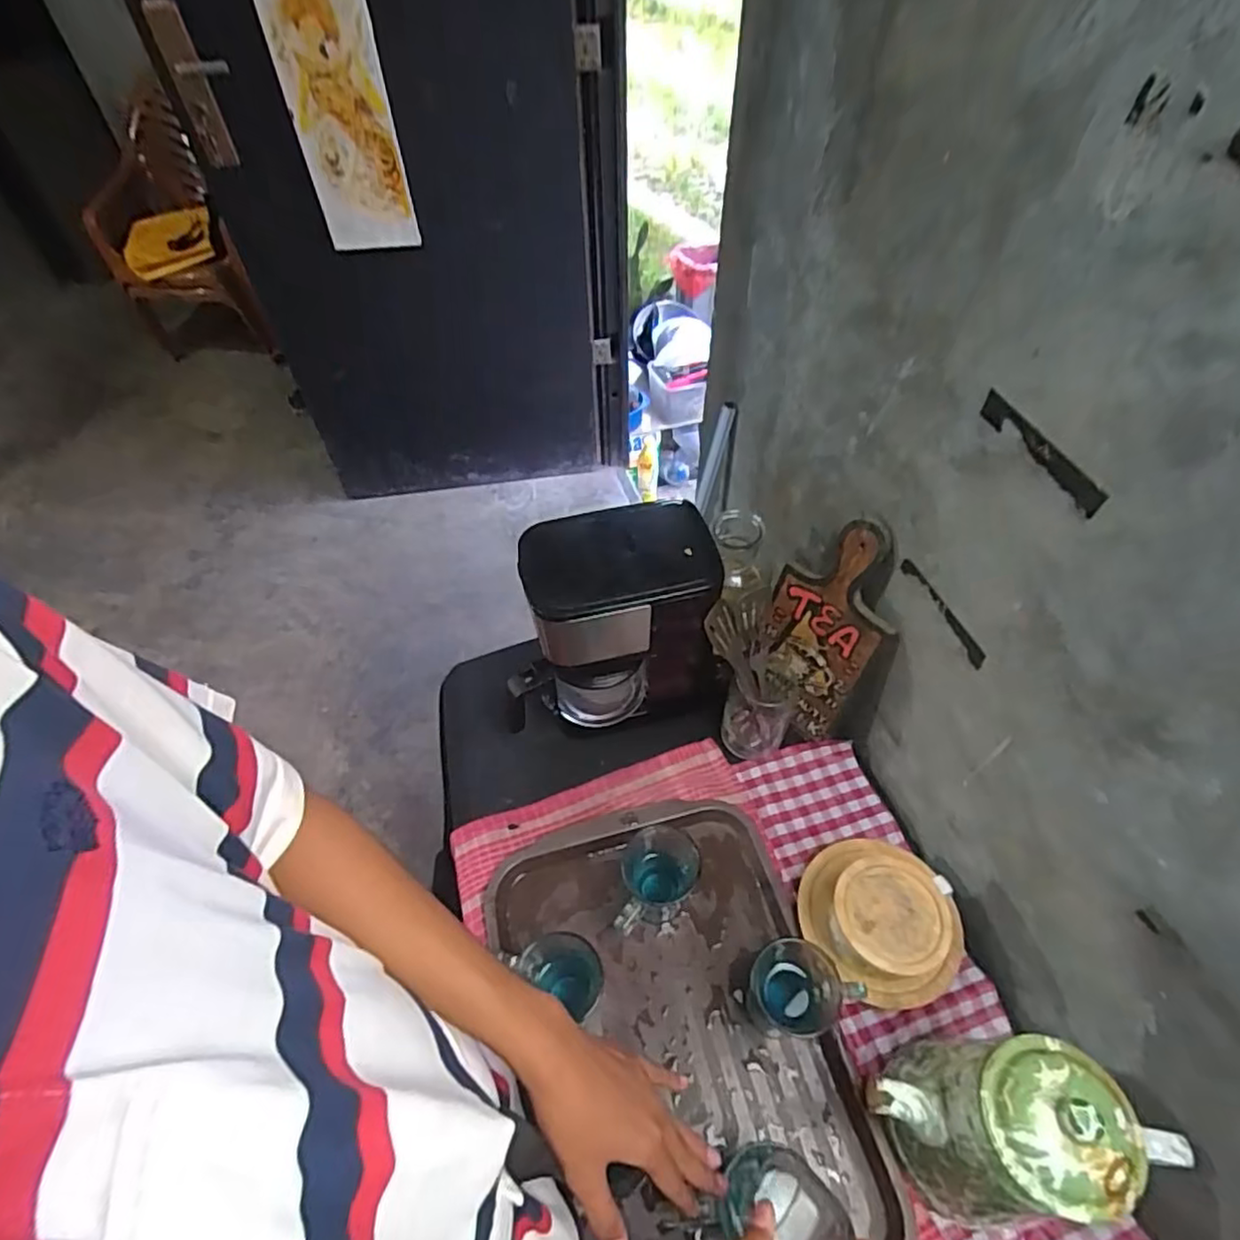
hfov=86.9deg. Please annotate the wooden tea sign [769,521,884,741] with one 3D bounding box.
[{"bbox_3d":[0.225,0.015,0.750,0.021,0.284,0.127,-25,51,-40],"label":"wooden tea sign"}]

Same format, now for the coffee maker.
[{"bbox_3d":[0.005,0.012,0.764,0.244,0.275,0.135,-13,54,-8],"label":"coffee maker"}]

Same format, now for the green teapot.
[{"bbox_3d":[0.274,0.376,0.481,0.201,0.192,0.105,10,54,9],"label":"green teapot"}]

